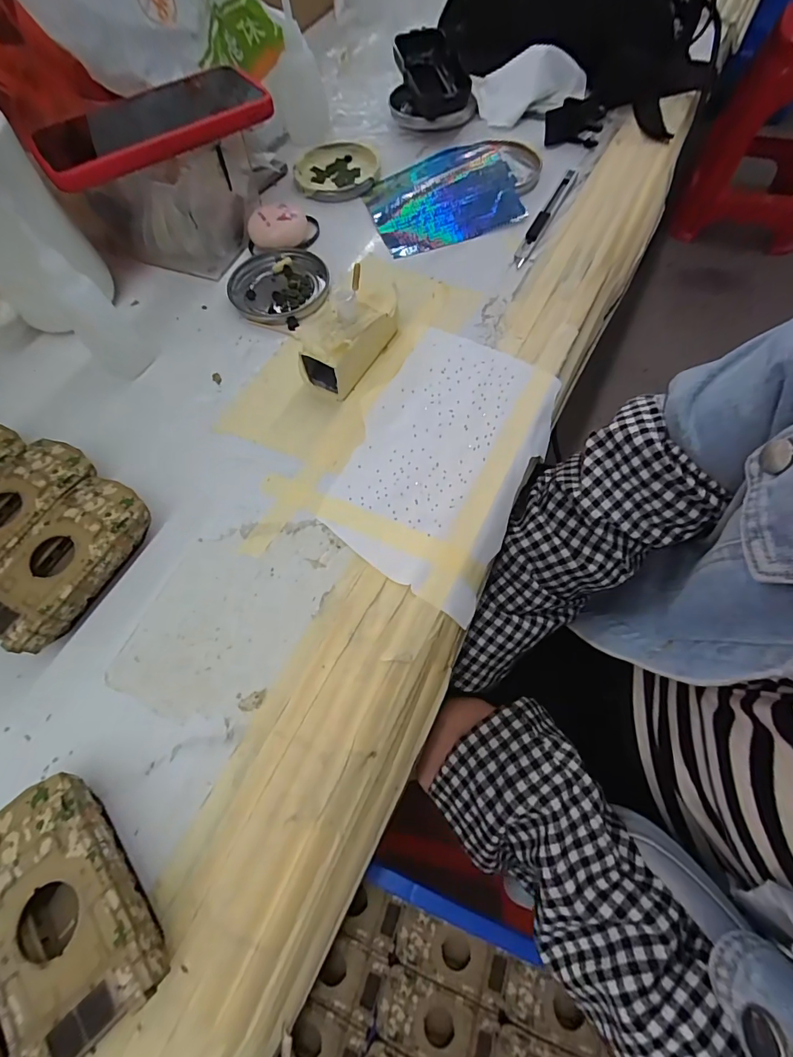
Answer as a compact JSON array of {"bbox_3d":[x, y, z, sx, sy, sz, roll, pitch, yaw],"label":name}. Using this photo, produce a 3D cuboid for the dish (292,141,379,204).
[{"bbox_3d":[-0.057,-0.341,0.420,0.077,0.010,0.082,-1,65,2],"label":"dish"}]

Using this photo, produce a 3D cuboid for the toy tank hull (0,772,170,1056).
[{"bbox_3d":[-0.136,0.154,0.182,0.051,0.028,0.095,-41,70,-15],"label":"toy tank hull"}]

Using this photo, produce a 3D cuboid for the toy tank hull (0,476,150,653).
[{"bbox_3d":[-0.184,0.018,0.251,0.051,0.026,0.094,25,69,14],"label":"toy tank hull"}]

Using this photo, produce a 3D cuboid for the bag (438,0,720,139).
[{"bbox_3d":[0.194,-0.532,0.463,0.147,0.115,0.300,-35,68,-13],"label":"bag"}]

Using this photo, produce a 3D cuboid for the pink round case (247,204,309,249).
[{"bbox_3d":[-0.101,-0.253,0.370,0.044,0.021,0.040,-1,65,3],"label":"pink round case"}]

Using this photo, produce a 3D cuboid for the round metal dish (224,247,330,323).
[{"bbox_3d":[-0.096,-0.196,0.354,0.077,0.008,0.084,-5,65,1],"label":"round metal dish"}]

